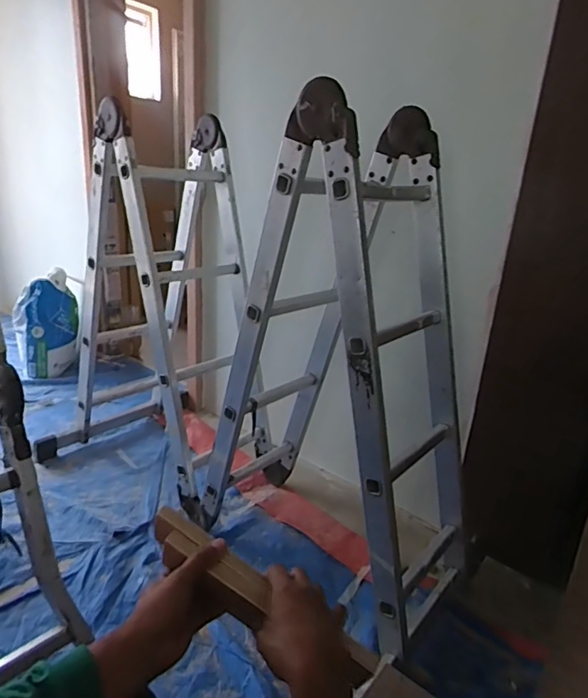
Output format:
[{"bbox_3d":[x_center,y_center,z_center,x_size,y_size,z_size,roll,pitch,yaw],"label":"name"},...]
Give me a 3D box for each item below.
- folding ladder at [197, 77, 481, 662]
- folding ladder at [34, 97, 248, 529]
[{"bbox_3d":[0.116,0.021,1.122,0.645,1.030,0.362,20,25,39],"label":"folding ladder"},{"bbox_3d":[-0.370,-0.136,1.573,0.743,1.080,0.606,13,21,26],"label":"folding ladder"}]

